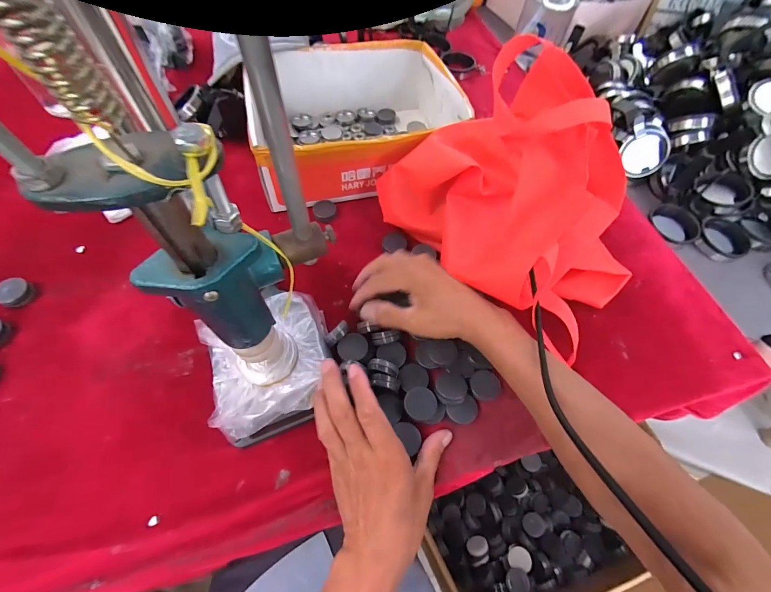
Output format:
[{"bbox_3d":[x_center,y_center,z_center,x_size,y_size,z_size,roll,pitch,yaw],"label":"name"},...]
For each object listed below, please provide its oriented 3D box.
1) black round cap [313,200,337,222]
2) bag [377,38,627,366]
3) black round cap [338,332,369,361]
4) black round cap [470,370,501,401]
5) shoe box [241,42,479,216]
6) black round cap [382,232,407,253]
[{"bbox_3d":[-0.087,-0.123,0.487,0.032,0.009,0.033,2,62,-3],"label":"black round cap"},{"bbox_3d":[0.166,-0.108,0.392,0.214,0.176,0.278,-33,69,-19],"label":"bag"},{"bbox_3d":[-0.036,0.057,0.376,0.032,0.013,0.030,1,67,-2],"label":"black round cap"},{"bbox_3d":[0.111,0.099,0.377,0.033,0.006,0.031,1,67,-2],"label":"black round cap"},{"bbox_3d":[-0.038,-0.267,0.526,0.280,0.114,0.245,-7,62,-7],"label":"shoe box"},{"bbox_3d":[0.012,-0.075,0.467,0.032,0.005,0.029,-6,68,-5],"label":"black round cap"}]

